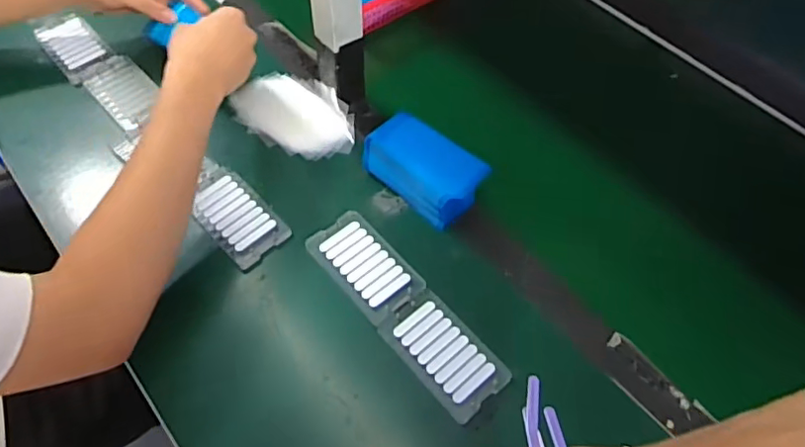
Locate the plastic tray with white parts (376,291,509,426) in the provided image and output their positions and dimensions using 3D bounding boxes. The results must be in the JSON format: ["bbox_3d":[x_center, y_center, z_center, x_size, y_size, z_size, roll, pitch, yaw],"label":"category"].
[{"bbox_3d":[0.041,0.123,0.548,0.070,0.007,0.123,-34,65,-22],"label":"plastic tray with white parts"}]

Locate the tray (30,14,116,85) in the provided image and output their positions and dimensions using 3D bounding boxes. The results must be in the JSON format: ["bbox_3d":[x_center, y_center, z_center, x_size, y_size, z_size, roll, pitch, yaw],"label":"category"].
[{"bbox_3d":[-0.447,-0.245,0.763,0.067,0.010,0.140,-34,65,-22],"label":"tray"}]

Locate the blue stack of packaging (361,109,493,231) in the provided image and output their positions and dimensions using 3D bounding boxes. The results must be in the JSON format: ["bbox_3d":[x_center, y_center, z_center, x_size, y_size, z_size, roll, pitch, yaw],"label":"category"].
[{"bbox_3d":[0.024,-0.061,0.635,0.136,0.067,0.065,35,62,18],"label":"blue stack of packaging"}]

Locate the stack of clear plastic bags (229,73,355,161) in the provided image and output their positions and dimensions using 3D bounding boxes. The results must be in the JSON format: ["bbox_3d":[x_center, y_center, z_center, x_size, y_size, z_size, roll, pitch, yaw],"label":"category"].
[{"bbox_3d":[-0.134,-0.141,0.706,0.167,0.018,0.102,33,61,17],"label":"stack of clear plastic bags"}]

